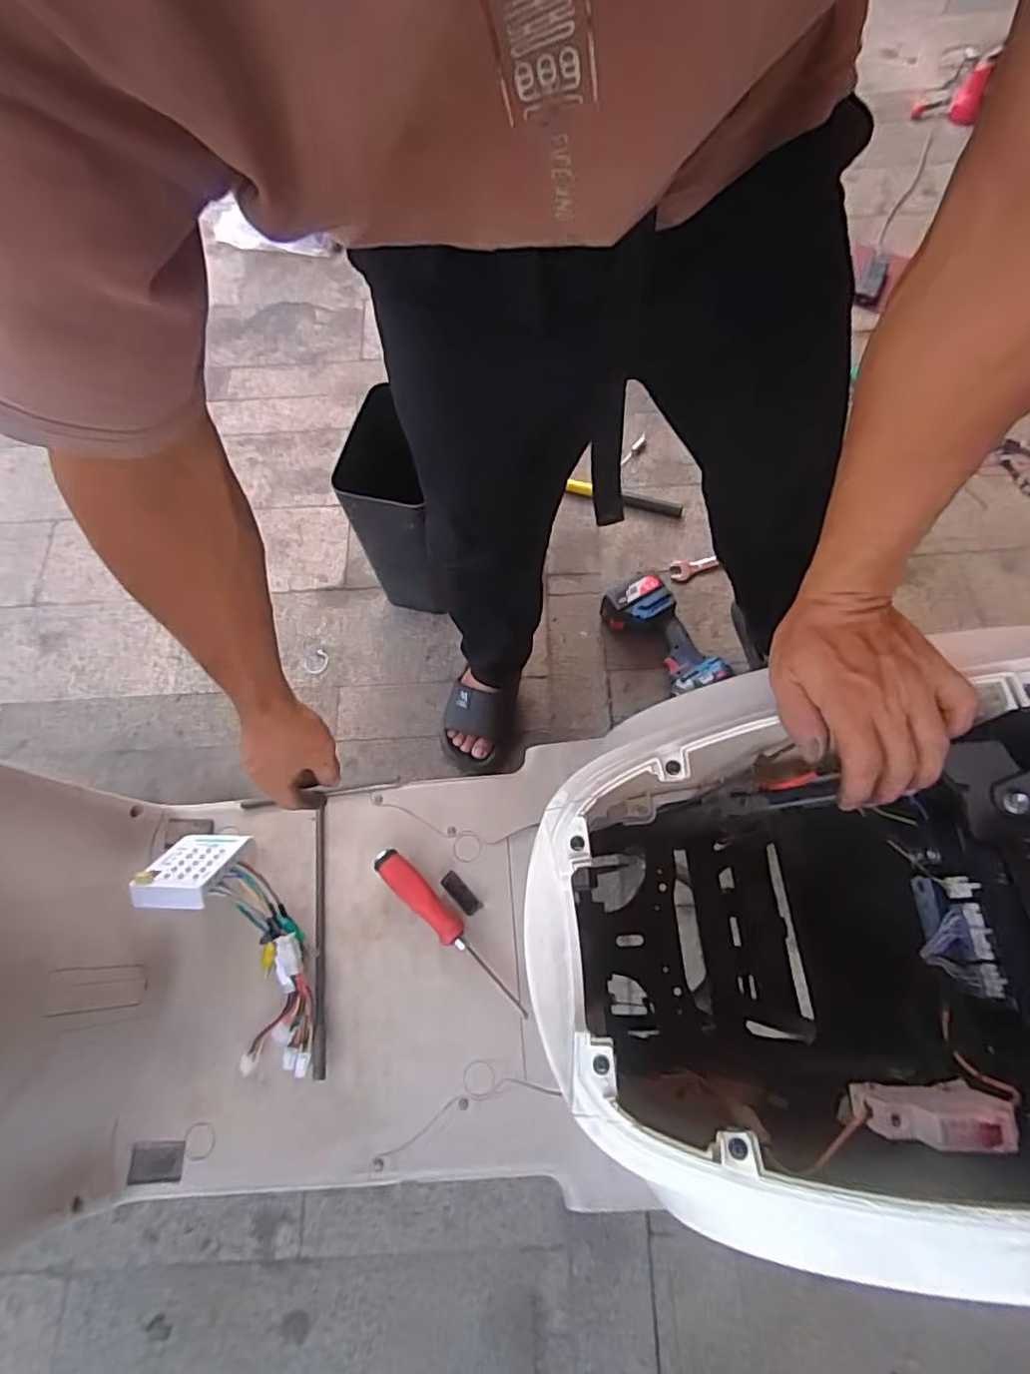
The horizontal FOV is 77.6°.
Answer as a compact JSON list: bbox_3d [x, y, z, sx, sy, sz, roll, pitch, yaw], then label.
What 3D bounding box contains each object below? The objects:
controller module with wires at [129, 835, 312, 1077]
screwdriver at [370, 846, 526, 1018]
[{"bbox_3d":[-0.272,0.261,0.640,0.107,0.099,0.269,-34,84,-12],"label":"controller module with wires"},{"bbox_3d":[-0.065,0.247,0.652,0.208,0.032,0.029,42,75,16],"label":"screwdriver"}]

